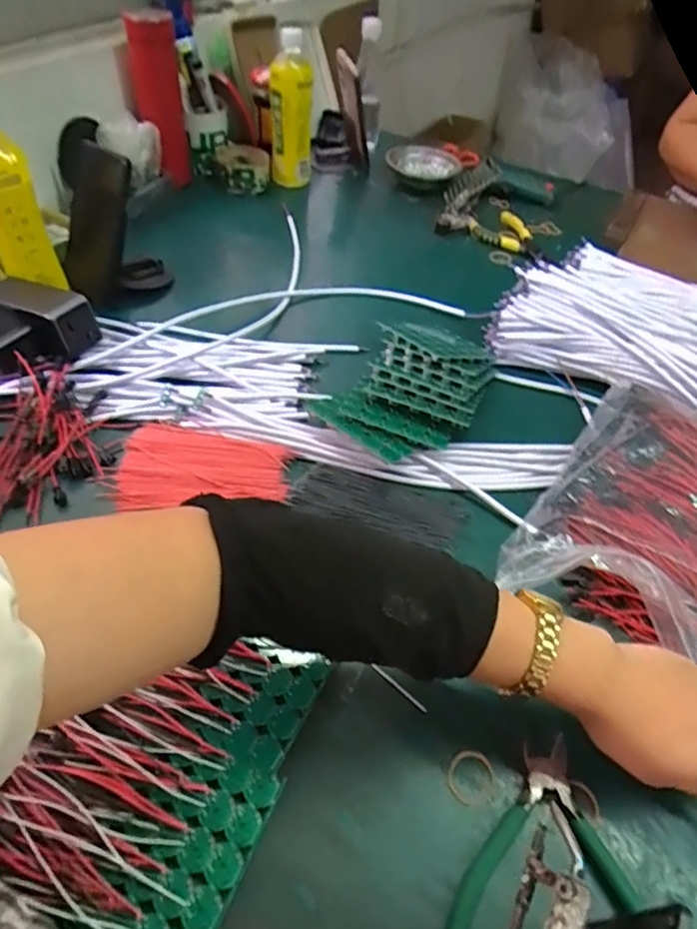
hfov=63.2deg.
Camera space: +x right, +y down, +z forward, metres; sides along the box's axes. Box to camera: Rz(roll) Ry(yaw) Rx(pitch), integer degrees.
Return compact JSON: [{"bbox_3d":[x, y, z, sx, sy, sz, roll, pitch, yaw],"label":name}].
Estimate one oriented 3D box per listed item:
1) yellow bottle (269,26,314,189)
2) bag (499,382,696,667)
[{"bbox_3d":[-0.085,-0.510,0.835,0.064,0.197,0.061,-1,51,-6],"label":"yellow bottle"},{"bbox_3d":[0.278,0.057,0.474,0.215,0.061,0.260,30,52,19],"label":"bag"}]

